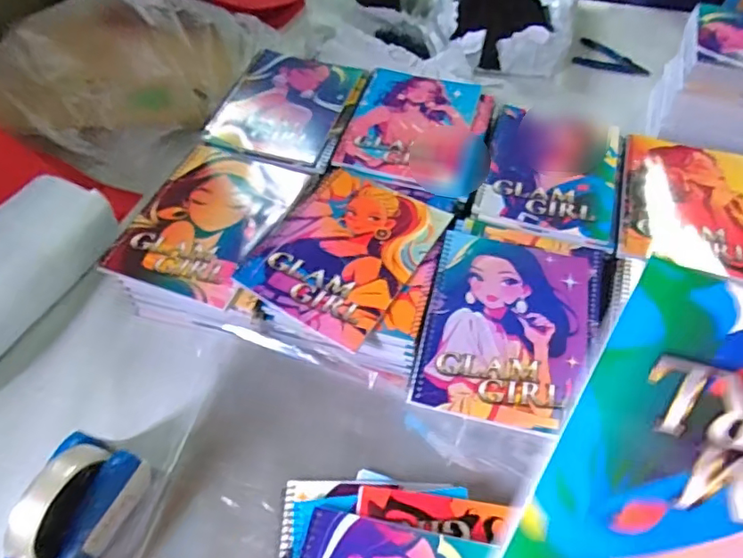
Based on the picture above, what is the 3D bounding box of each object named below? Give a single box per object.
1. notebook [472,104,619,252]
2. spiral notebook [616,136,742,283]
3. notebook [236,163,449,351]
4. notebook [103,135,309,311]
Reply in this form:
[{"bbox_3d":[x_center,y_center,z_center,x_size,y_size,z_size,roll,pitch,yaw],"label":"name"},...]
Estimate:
[{"bbox_3d":[0.211,-0.130,0.642,0.149,0.010,0.208,14,55,10],"label":"notebook"},{"bbox_3d":[0.360,-0.084,0.608,0.156,0.011,0.194,13,55,9],"label":"spiral notebook"},{"bbox_3d":[-0.026,-0.034,0.564,0.150,0.009,0.193,27,58,18],"label":"notebook"},{"bbox_3d":[-0.174,-0.070,0.593,0.148,0.012,0.203,17,56,12],"label":"notebook"}]

